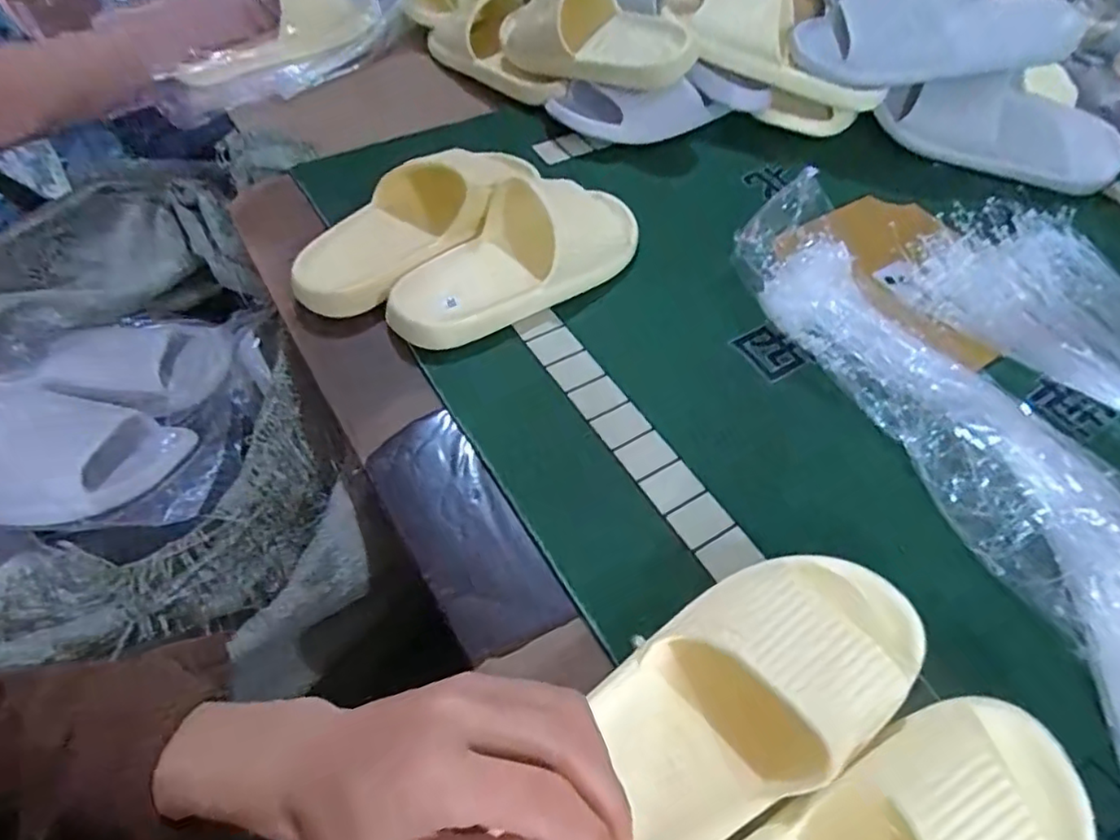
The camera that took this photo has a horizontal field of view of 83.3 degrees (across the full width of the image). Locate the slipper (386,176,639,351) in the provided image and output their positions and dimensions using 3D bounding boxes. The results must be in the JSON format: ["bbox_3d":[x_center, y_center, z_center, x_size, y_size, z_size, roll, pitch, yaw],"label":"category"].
[{"bbox_3d":[-0.033,-0.141,0.534,0.243,0.063,0.097,-29,59,-21],"label":"slipper"}]

